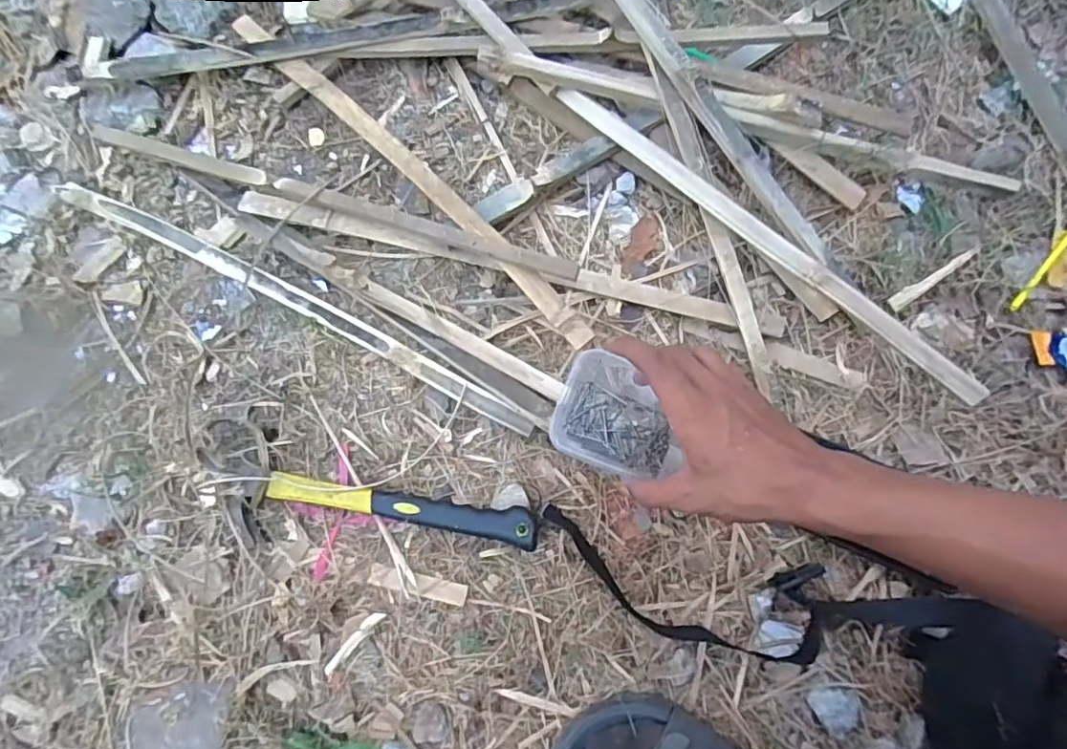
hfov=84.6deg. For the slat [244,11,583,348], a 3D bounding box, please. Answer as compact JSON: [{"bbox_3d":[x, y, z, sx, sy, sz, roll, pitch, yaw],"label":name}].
[{"bbox_3d":[-0.129,-0.204,0.560,0.030,0.011,0.508,-44,76,-9],"label":"slat"}]

